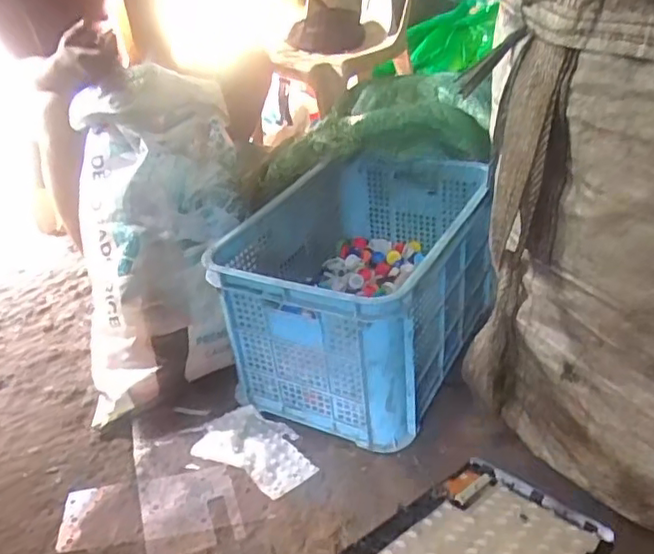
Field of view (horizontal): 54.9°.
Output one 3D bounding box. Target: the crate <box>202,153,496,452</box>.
[{"bbox_3d":[0.072,0.017,1.198,0.398,0.316,0.511,10,35,23],"label":"crate"}]

